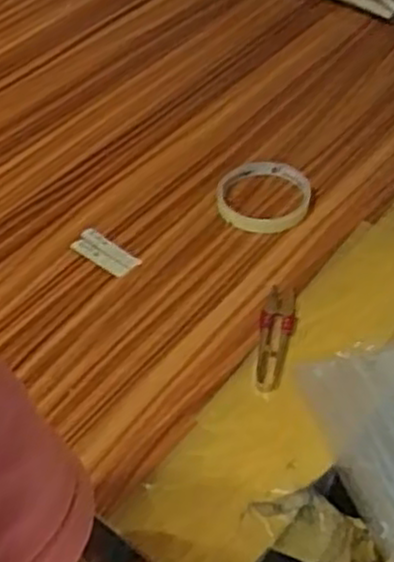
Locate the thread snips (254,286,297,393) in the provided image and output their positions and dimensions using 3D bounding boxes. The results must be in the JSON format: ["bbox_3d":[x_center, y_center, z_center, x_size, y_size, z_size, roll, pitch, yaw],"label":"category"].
[{"bbox_3d":[0.060,0.044,0.594,0.026,0.005,0.102,8,47,10],"label":"thread snips"}]

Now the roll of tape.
[{"bbox_3d":[0.060,-0.078,0.703,0.084,0.017,0.086,-1,46,1],"label":"roll of tape"}]

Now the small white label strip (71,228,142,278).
[{"bbox_3d":[-0.079,-0.023,0.662,0.058,0.007,0.026,32,68,23],"label":"small white label strip"}]

